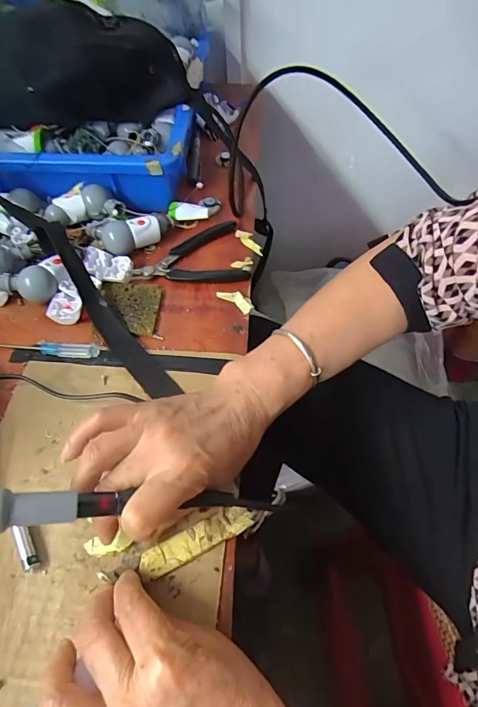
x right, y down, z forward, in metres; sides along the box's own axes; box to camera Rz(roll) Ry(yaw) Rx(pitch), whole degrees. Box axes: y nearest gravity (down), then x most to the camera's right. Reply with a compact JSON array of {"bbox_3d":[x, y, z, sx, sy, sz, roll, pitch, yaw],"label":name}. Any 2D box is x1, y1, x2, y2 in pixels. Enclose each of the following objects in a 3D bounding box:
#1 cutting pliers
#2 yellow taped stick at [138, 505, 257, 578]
[{"bbox_3d":[-0.052,-0.101,0.444,0.114,0.013,0.083,-12,55,-6],"label":"cutting pliers"},{"bbox_3d":[-0.029,0.126,0.289,0.079,0.010,0.019,-23,57,-13],"label":"yellow taped stick"}]

